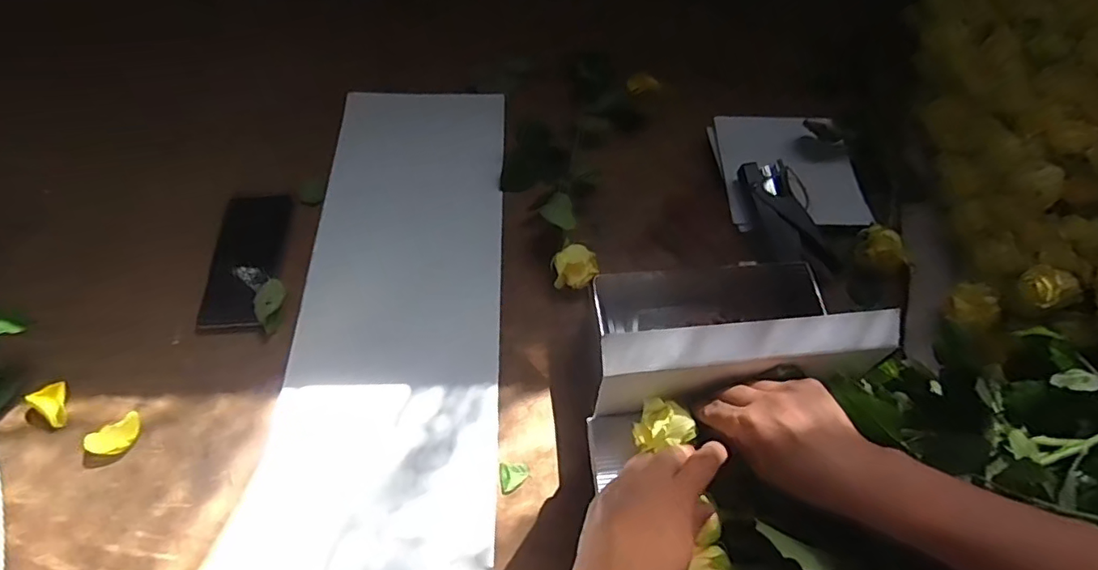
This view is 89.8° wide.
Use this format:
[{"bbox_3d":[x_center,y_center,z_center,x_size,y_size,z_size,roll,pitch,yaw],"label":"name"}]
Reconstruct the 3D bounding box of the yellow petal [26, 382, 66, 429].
[{"bbox_3d":[-0.463,0.111,0.517,0.025,0.019,0.038,-40,70,-18],"label":"yellow petal"}]

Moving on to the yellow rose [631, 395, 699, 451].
[{"bbox_3d":[0.083,0.098,0.404,0.042,0.032,0.035,-4,64,-4],"label":"yellow rose"}]

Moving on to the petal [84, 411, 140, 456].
[{"bbox_3d":[-0.399,0.139,0.508,0.041,0.012,0.031,-41,71,-19],"label":"petal"}]

